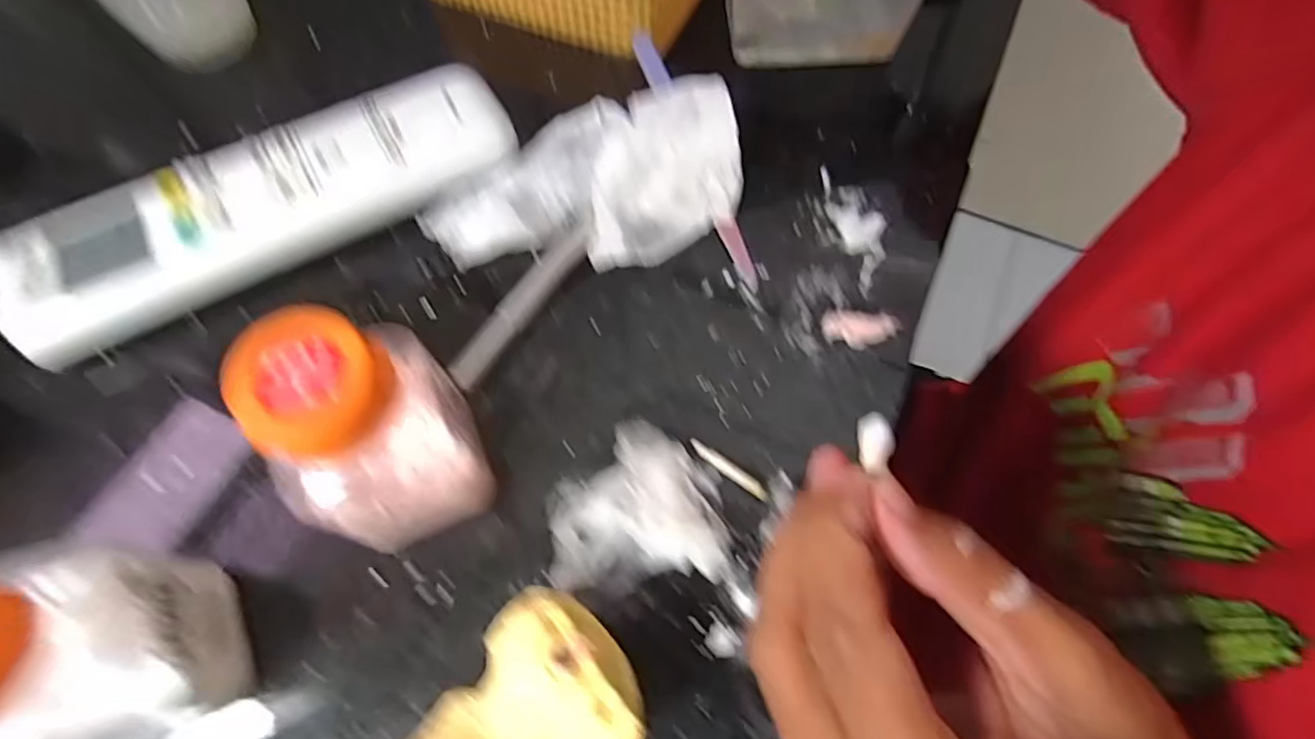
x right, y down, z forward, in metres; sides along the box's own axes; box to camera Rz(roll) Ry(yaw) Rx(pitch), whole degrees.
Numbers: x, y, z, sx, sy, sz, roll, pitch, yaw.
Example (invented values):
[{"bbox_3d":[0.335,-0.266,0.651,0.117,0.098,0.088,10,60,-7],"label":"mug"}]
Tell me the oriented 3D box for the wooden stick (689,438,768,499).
[{"bbox_3d":[0.023,0.031,0.186,0.028,0.004,0.004,33,66,15],"label":"wooden stick"}]

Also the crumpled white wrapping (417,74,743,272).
[{"bbox_3d":[-0.027,-0.079,0.226,0.115,0.027,0.077,0,63,0],"label":"crumpled white wrapping"}]

